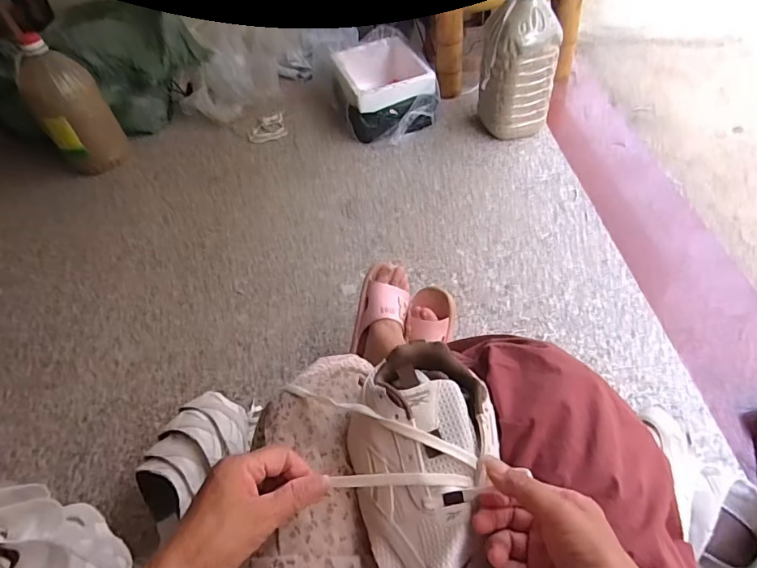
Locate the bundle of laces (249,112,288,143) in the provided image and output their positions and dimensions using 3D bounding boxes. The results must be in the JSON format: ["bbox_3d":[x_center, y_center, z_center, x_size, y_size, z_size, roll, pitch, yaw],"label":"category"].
[{"bbox_3d":[-0.372,-0.518,1.563,0.121,0.014,0.133,-14,49,-8],"label":"bundle of laces"}]

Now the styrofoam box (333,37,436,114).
[{"bbox_3d":[0.015,-0.625,1.508,0.283,0.155,0.375,-12,49,-4],"label":"styrofoam box"}]

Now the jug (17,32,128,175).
[{"bbox_3d":[-0.909,-0.514,1.388,0.178,0.348,0.144,-23,51,-12],"label":"jug"}]

